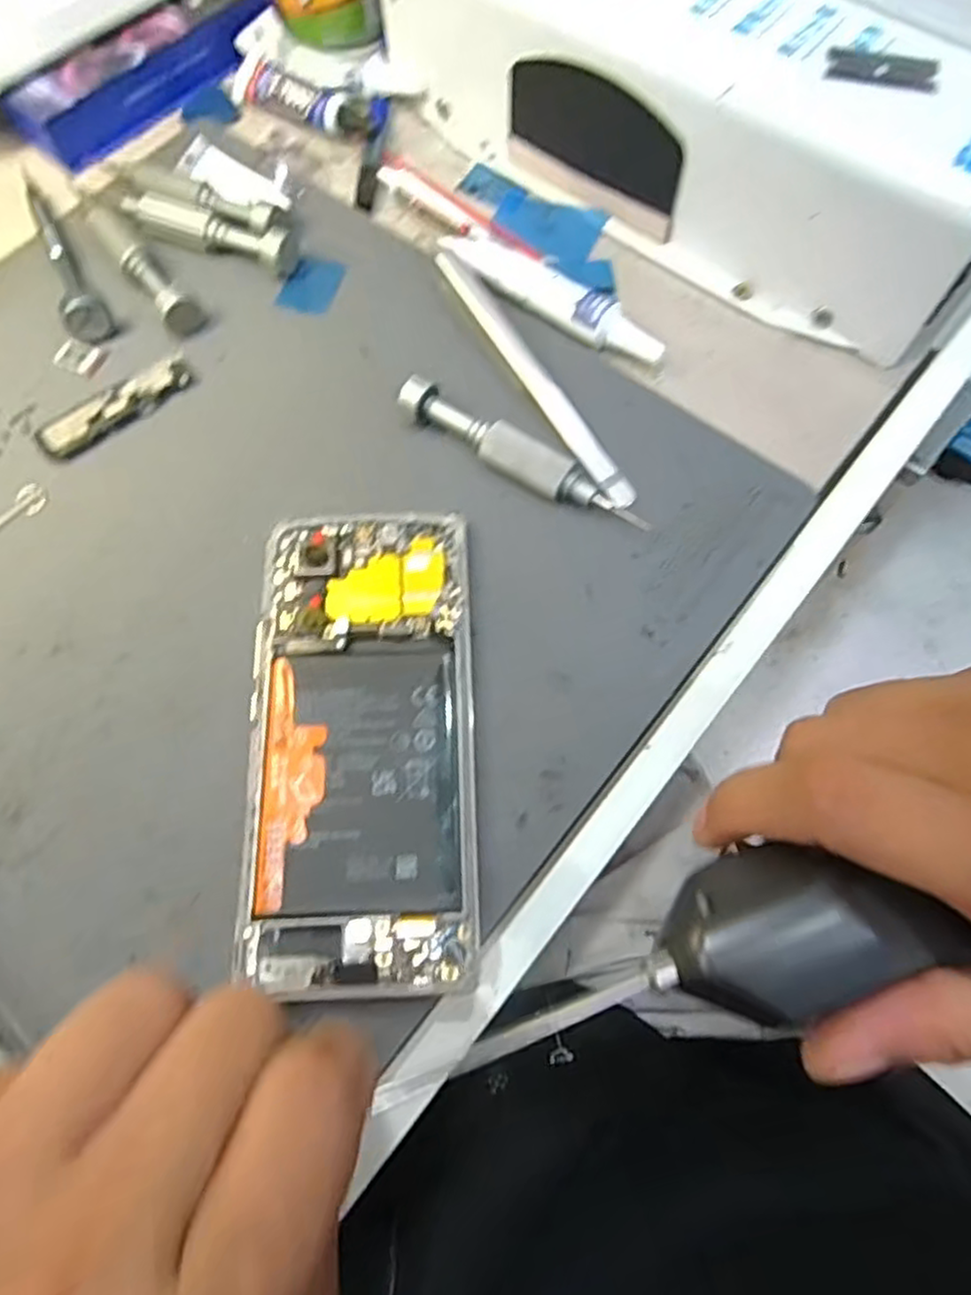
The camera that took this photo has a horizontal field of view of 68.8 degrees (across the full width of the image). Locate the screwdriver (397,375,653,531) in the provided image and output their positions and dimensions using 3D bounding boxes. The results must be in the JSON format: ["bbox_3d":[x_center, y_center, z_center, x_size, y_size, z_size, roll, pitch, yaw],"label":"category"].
[{"bbox_3d":[0.012,-0.070,0.264,0.102,0.016,0.015,34,73,14],"label":"screwdriver"}]

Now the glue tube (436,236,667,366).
[{"bbox_3d":[0.028,-0.145,0.294,0.100,0.014,0.019,31,72,12],"label":"glue tube"}]

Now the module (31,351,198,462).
[{"bbox_3d":[-0.148,-0.098,0.285,0.064,0.005,0.019,-36,72,-12],"label":"module"}]

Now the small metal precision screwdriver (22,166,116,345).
[{"bbox_3d":[-0.189,-0.175,0.308,0.017,0.016,0.112,-29,71,-10],"label":"small metal precision screwdriver"}]

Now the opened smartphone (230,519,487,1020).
[{"bbox_3d":[-0.040,0.027,0.233,0.071,0.006,0.157,-3,69,0],"label":"opened smartphone"}]

